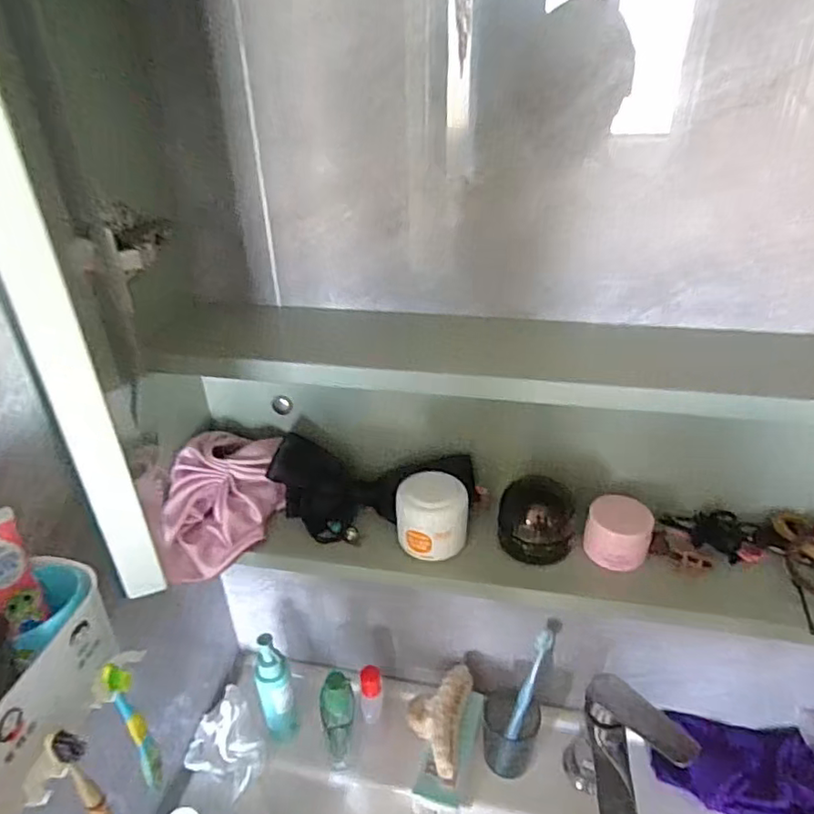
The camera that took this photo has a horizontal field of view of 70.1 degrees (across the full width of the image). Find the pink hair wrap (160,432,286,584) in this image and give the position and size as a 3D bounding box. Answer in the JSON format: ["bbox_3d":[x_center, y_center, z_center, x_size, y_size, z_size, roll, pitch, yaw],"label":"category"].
[{"bbox_3d":[-0.162,0.087,0.511,0.091,0.082,0.116,3,32,7],"label":"pink hair wrap"}]

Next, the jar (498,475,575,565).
[{"bbox_3d":[0.107,0.093,0.481,0.059,0.049,0.049,6,32,12],"label":"jar"}]

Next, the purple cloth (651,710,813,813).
[{"bbox_3d":[0.364,0.405,0.629,0.167,0.045,0.111,5,32,11],"label":"purple cloth"}]

